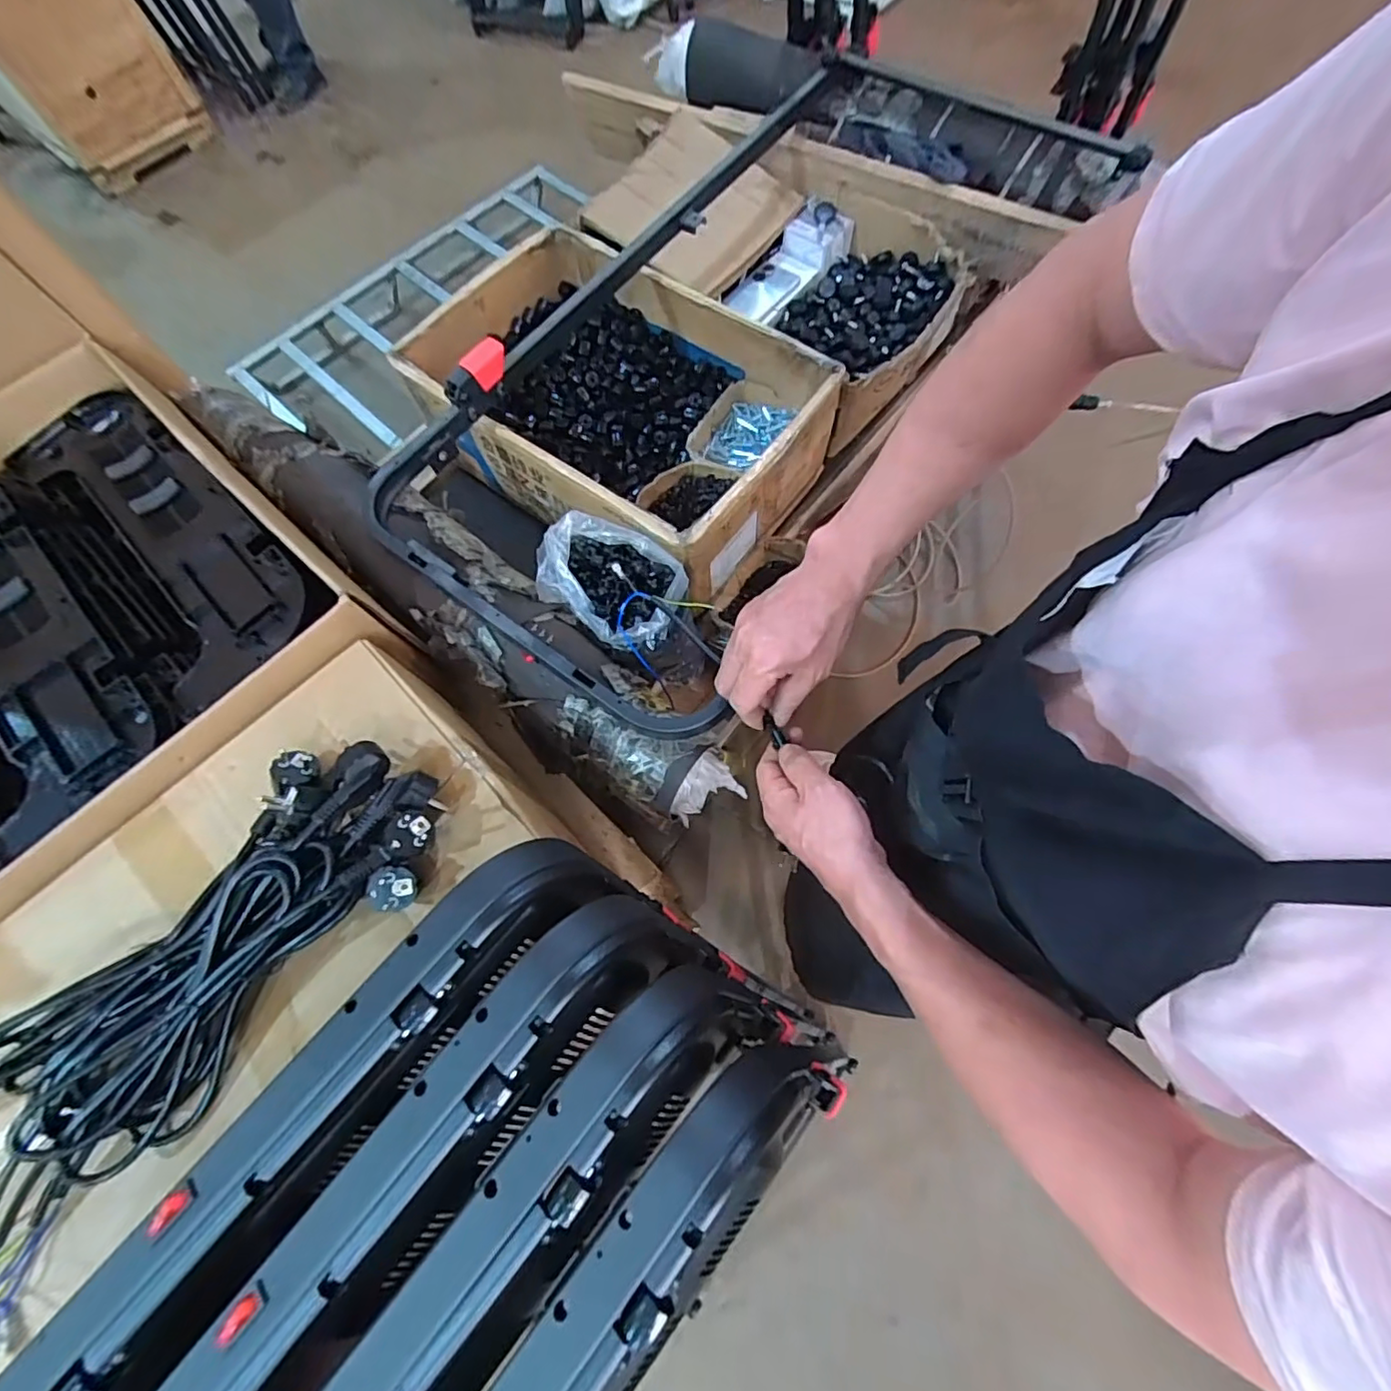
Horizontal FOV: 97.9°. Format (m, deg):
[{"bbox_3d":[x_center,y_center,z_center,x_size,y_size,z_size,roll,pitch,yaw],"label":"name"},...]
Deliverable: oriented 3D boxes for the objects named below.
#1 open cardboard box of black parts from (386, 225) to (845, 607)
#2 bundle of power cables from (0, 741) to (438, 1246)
[{"bbox_3d":[-0.107,-0.408,0.860,0.540,0.145,0.359,36,75,15],"label":"open cardboard box of black parts"},{"bbox_3d":[-0.375,0.197,0.468,0.165,0.059,0.398,40,76,16],"label":"bundle of power cables"}]

